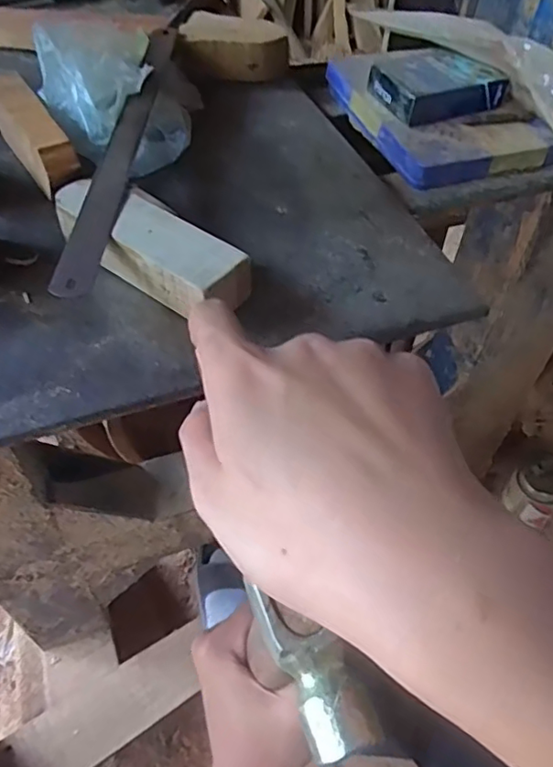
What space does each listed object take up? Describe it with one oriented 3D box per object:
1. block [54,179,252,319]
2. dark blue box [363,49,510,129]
[{"bbox_3d":[-0.074,-0.076,0.329,0.123,0.032,0.040,31,56,21],"label":"block"},{"bbox_3d":[0.121,-0.224,0.445,0.086,0.024,0.059,-20,54,-18],"label":"dark blue box"}]

